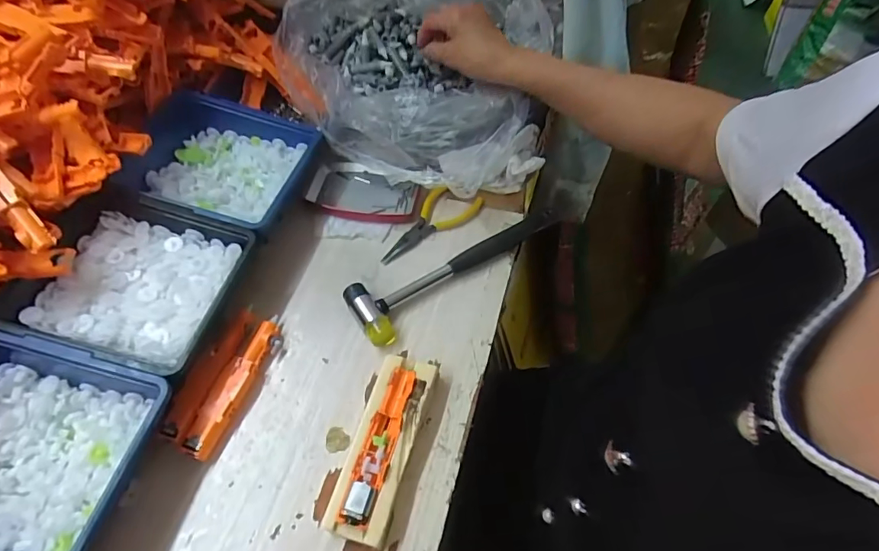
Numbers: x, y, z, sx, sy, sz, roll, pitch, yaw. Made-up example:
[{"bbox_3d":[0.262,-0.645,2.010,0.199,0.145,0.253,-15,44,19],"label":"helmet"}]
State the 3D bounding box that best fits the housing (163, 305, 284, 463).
[{"bbox_3d":[-0.182,0.087,0.415,0.050,0.021,0.125,17,58,12],"label":"housing"}]

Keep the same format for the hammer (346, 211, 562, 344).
[{"bbox_3d":[0.021,-0.013,0.478,0.228,0.023,0.060,-30,60,-18],"label":"hammer"}]

